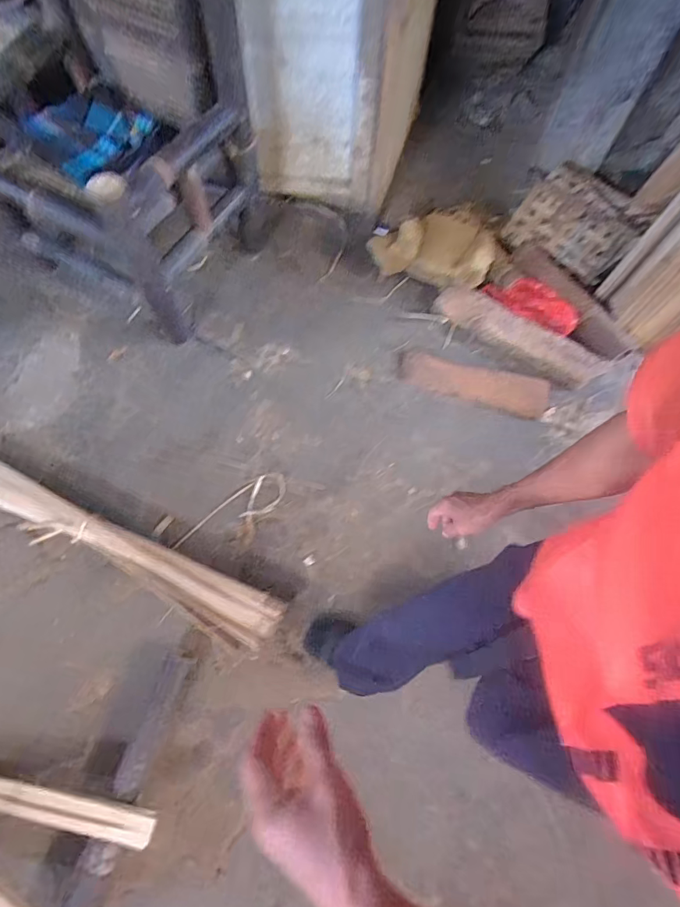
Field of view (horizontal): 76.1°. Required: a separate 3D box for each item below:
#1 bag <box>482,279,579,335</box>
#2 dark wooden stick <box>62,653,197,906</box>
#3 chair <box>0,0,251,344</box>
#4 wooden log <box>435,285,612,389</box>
[{"bbox_3d":[0.631,-0.498,1.414,0.299,0.044,0.140,31,71,10],"label":"bag"},{"bbox_3d":[-0.446,0.696,0.922,0.075,0.049,0.506,18,69,4],"label":"dark wooden stick"},{"bbox_3d":[-0.625,-0.831,1.108,0.612,0.693,0.492,27,71,9],"label":"chair"},{"bbox_3d":[0.565,-0.375,1.384,0.554,0.056,0.146,32,70,9],"label":"wooden log"}]

